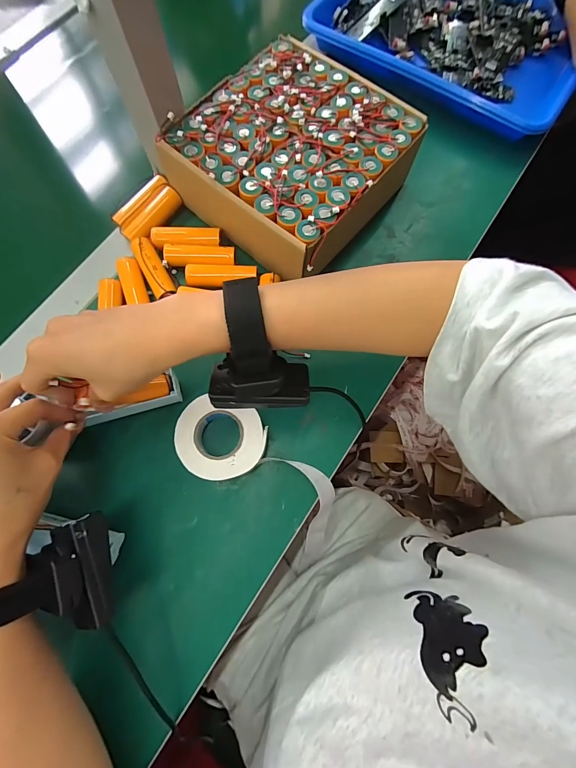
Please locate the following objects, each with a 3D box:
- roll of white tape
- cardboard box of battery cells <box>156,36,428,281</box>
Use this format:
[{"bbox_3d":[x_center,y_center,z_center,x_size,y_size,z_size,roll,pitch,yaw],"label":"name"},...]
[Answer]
[{"bbox_3d":[-0.060,0.052,0.306,0.078,0.025,0.065,16,74,4],"label":"roll of white tape"},{"bbox_3d":[0.010,-0.222,0.348,0.202,0.071,0.200,39,77,10],"label":"cardboard box of battery cells"}]

